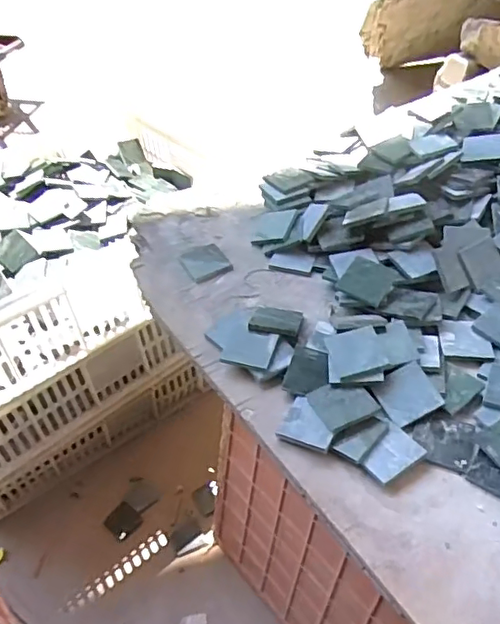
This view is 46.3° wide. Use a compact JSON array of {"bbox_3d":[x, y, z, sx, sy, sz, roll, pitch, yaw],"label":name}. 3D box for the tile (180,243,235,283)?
[{"bbox_3d":[-0.052,-0.056,0.686,0.050,0.008,0.056,-24,49,-19],"label":"tile"}]

